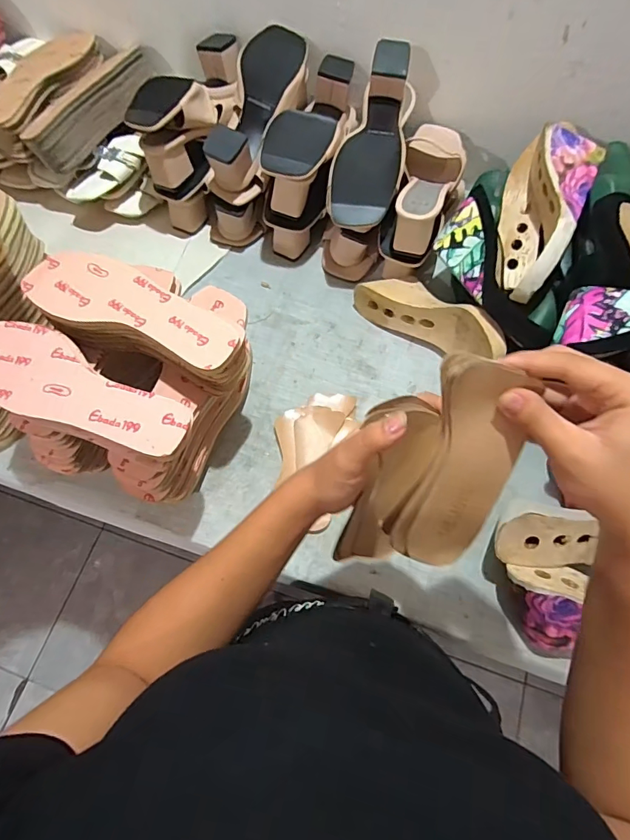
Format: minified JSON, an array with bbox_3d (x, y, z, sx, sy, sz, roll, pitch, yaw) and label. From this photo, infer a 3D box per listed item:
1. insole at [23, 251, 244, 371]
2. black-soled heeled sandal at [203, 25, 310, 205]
[{"bbox_3d":[-0.187,-0.118,0.468,0.235,0.012,0.078,21,70,9],"label":"insole"},{"bbox_3d":[-0.081,-0.430,0.643,0.094,0.111,0.247,21,87,9],"label":"black-soled heeled sandal"}]

